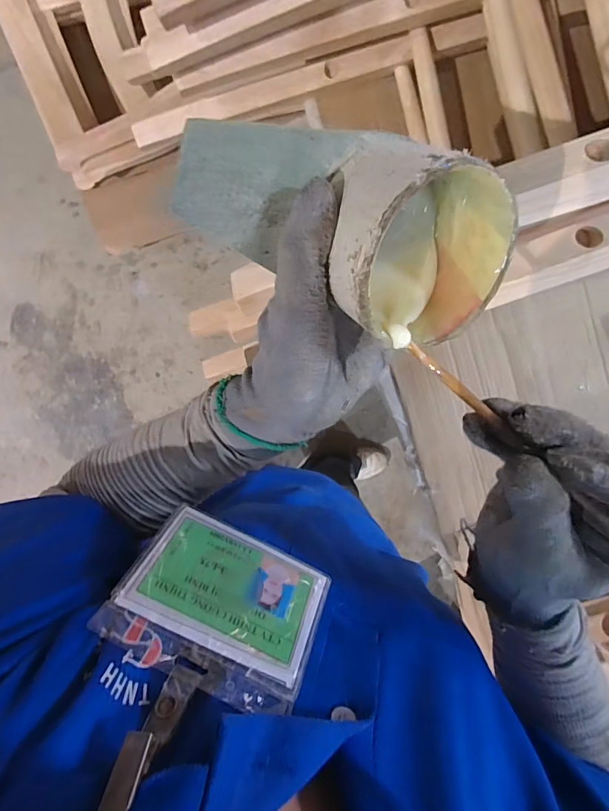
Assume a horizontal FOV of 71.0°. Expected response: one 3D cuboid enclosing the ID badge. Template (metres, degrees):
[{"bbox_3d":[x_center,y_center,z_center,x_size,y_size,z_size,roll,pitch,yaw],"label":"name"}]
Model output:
[{"bbox_3d":[-0.041,0.101,0.222,0.099,0.081,0.004,25,127,3],"label":"ID badge"}]

